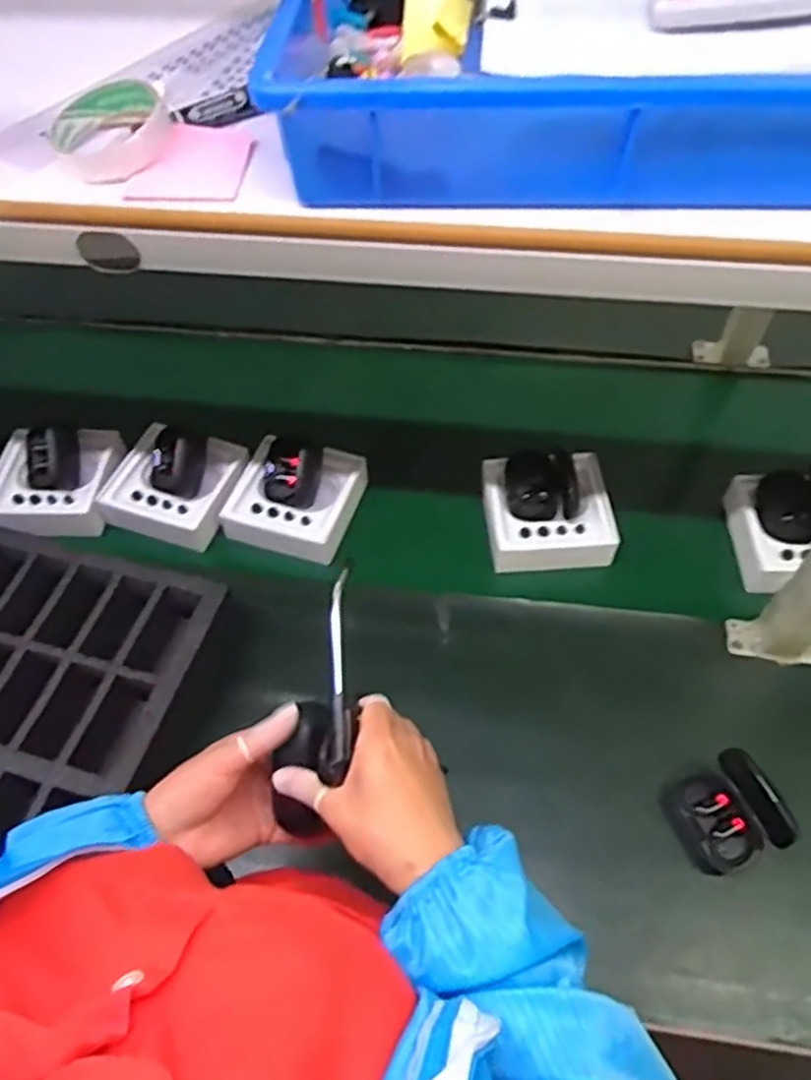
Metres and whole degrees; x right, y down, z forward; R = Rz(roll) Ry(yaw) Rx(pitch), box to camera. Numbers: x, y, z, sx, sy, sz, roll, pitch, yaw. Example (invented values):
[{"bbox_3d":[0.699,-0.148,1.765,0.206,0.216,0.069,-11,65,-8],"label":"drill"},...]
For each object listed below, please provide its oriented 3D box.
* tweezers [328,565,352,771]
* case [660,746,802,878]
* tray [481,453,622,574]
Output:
[{"bbox_3d":[-0.044,0.076,0.485,0.013,0.014,0.142,-1,58,-2],"label":"tweezers"},{"bbox_3d":[0.288,0.251,0.661,0.070,0.089,0.087,-18,57,-13],"label":"case"},{"bbox_3d":[0.164,-0.031,0.854,0.143,0.047,0.137,-1,55,-3],"label":"tray"}]

